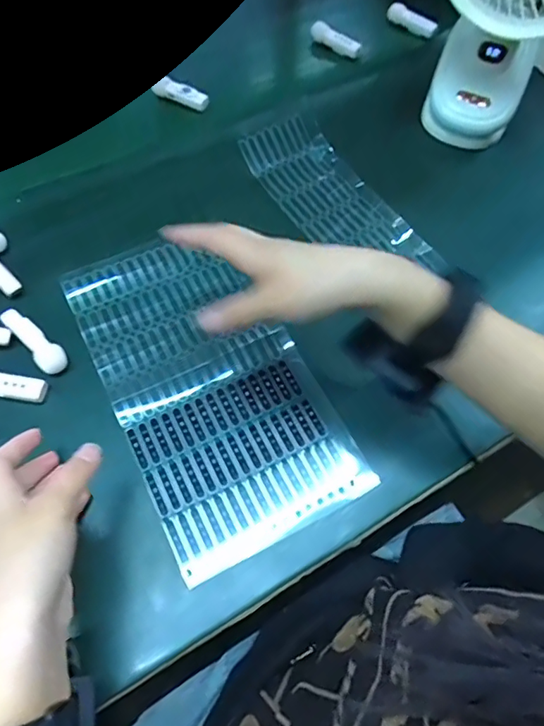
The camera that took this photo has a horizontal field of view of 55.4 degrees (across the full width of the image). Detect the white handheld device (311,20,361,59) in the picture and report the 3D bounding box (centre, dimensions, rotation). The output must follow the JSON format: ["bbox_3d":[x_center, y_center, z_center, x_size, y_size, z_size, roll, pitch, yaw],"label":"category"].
[{"bbox_3d":[0.073,-0.378,0.604,0.070,0.017,0.012,38,66,18],"label":"white handheld device"}]

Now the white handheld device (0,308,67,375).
[{"bbox_3d":[-0.181,-0.017,0.396,0.020,0.014,0.063,-38,68,-21],"label":"white handheld device"}]

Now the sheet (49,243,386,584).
[{"bbox_3d":[-0.049,0.009,0.399,0.145,0.009,0.261,-24,63,-15],"label":"sheet"}]

